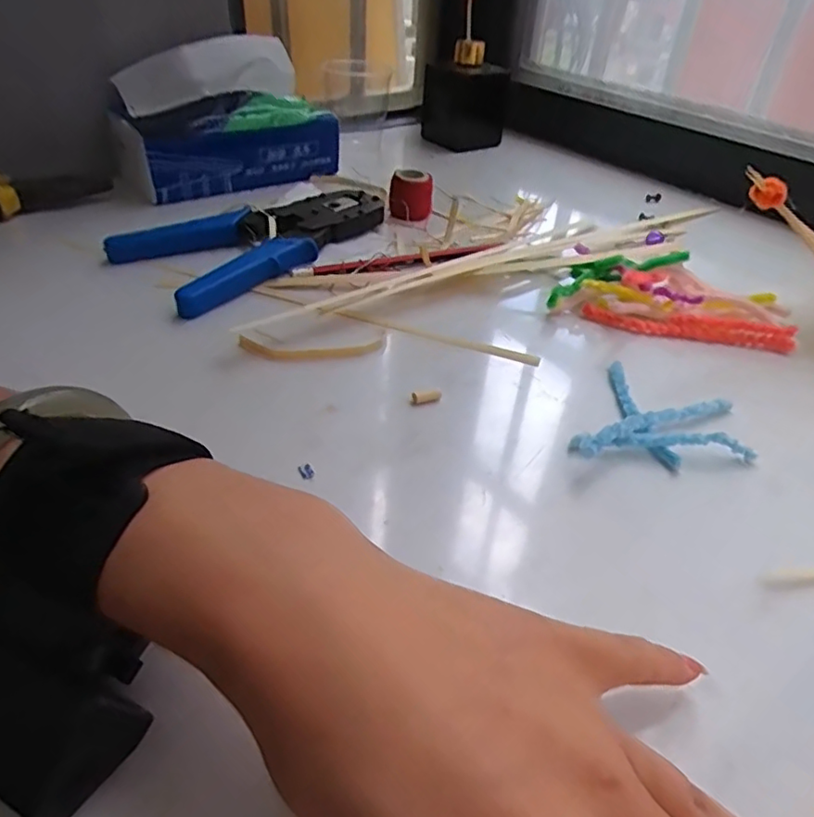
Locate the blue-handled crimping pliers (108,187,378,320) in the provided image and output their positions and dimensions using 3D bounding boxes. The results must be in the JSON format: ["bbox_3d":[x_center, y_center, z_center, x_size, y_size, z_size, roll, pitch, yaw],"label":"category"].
[{"bbox_3d":[-0.097,-0.124,0.426,0.189,0.018,0.092,-31,50,-34],"label":"blue-handled crimping pliers"}]

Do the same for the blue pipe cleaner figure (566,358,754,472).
[{"bbox_3d":[0.125,0.013,0.287,0.073,0.021,0.087,21,43,20],"label":"blue pipe cleaner figure"}]

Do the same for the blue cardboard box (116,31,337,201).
[{"bbox_3d":[-0.161,-0.256,0.520,0.181,0.096,0.088,-24,47,-29],"label":"blue cardboard box"}]

